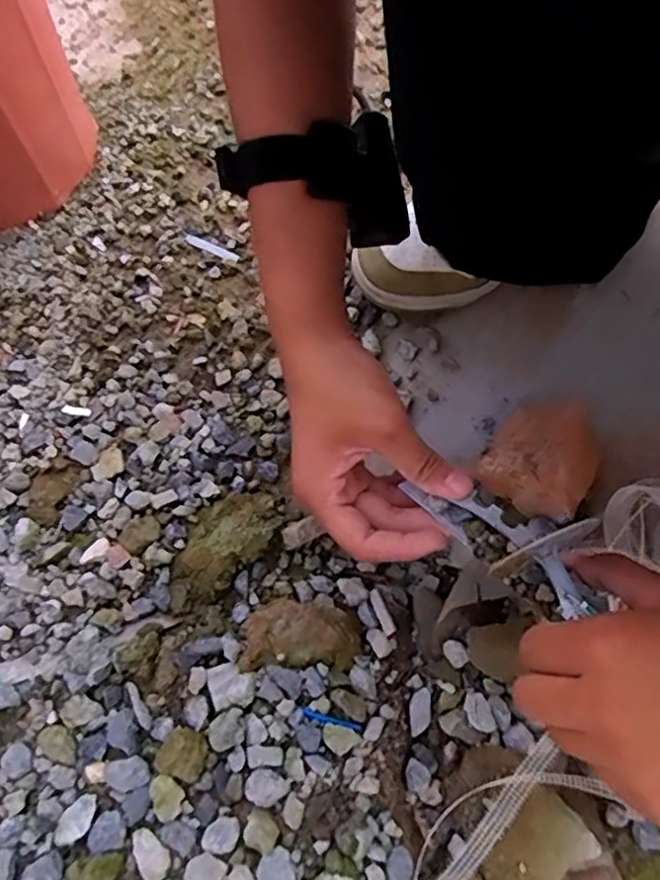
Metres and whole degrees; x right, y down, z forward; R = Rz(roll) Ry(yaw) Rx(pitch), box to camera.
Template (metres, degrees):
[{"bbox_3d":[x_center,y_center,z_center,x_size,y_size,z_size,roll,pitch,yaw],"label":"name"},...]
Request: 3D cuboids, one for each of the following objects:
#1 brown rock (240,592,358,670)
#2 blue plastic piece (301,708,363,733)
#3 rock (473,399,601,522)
[{"bbox_3d":[-0.019,0.114,0.397,0.071,0.023,0.044,-2,62,1],"label":"brown rock"},{"bbox_3d":[0.001,0.157,0.370,0.034,0.004,0.004,13,64,9],"label":"blue plastic piece"},{"bbox_3d":[0.140,0.010,0.438,0.067,0.052,0.070,-2,68,4],"label":"rock"}]

